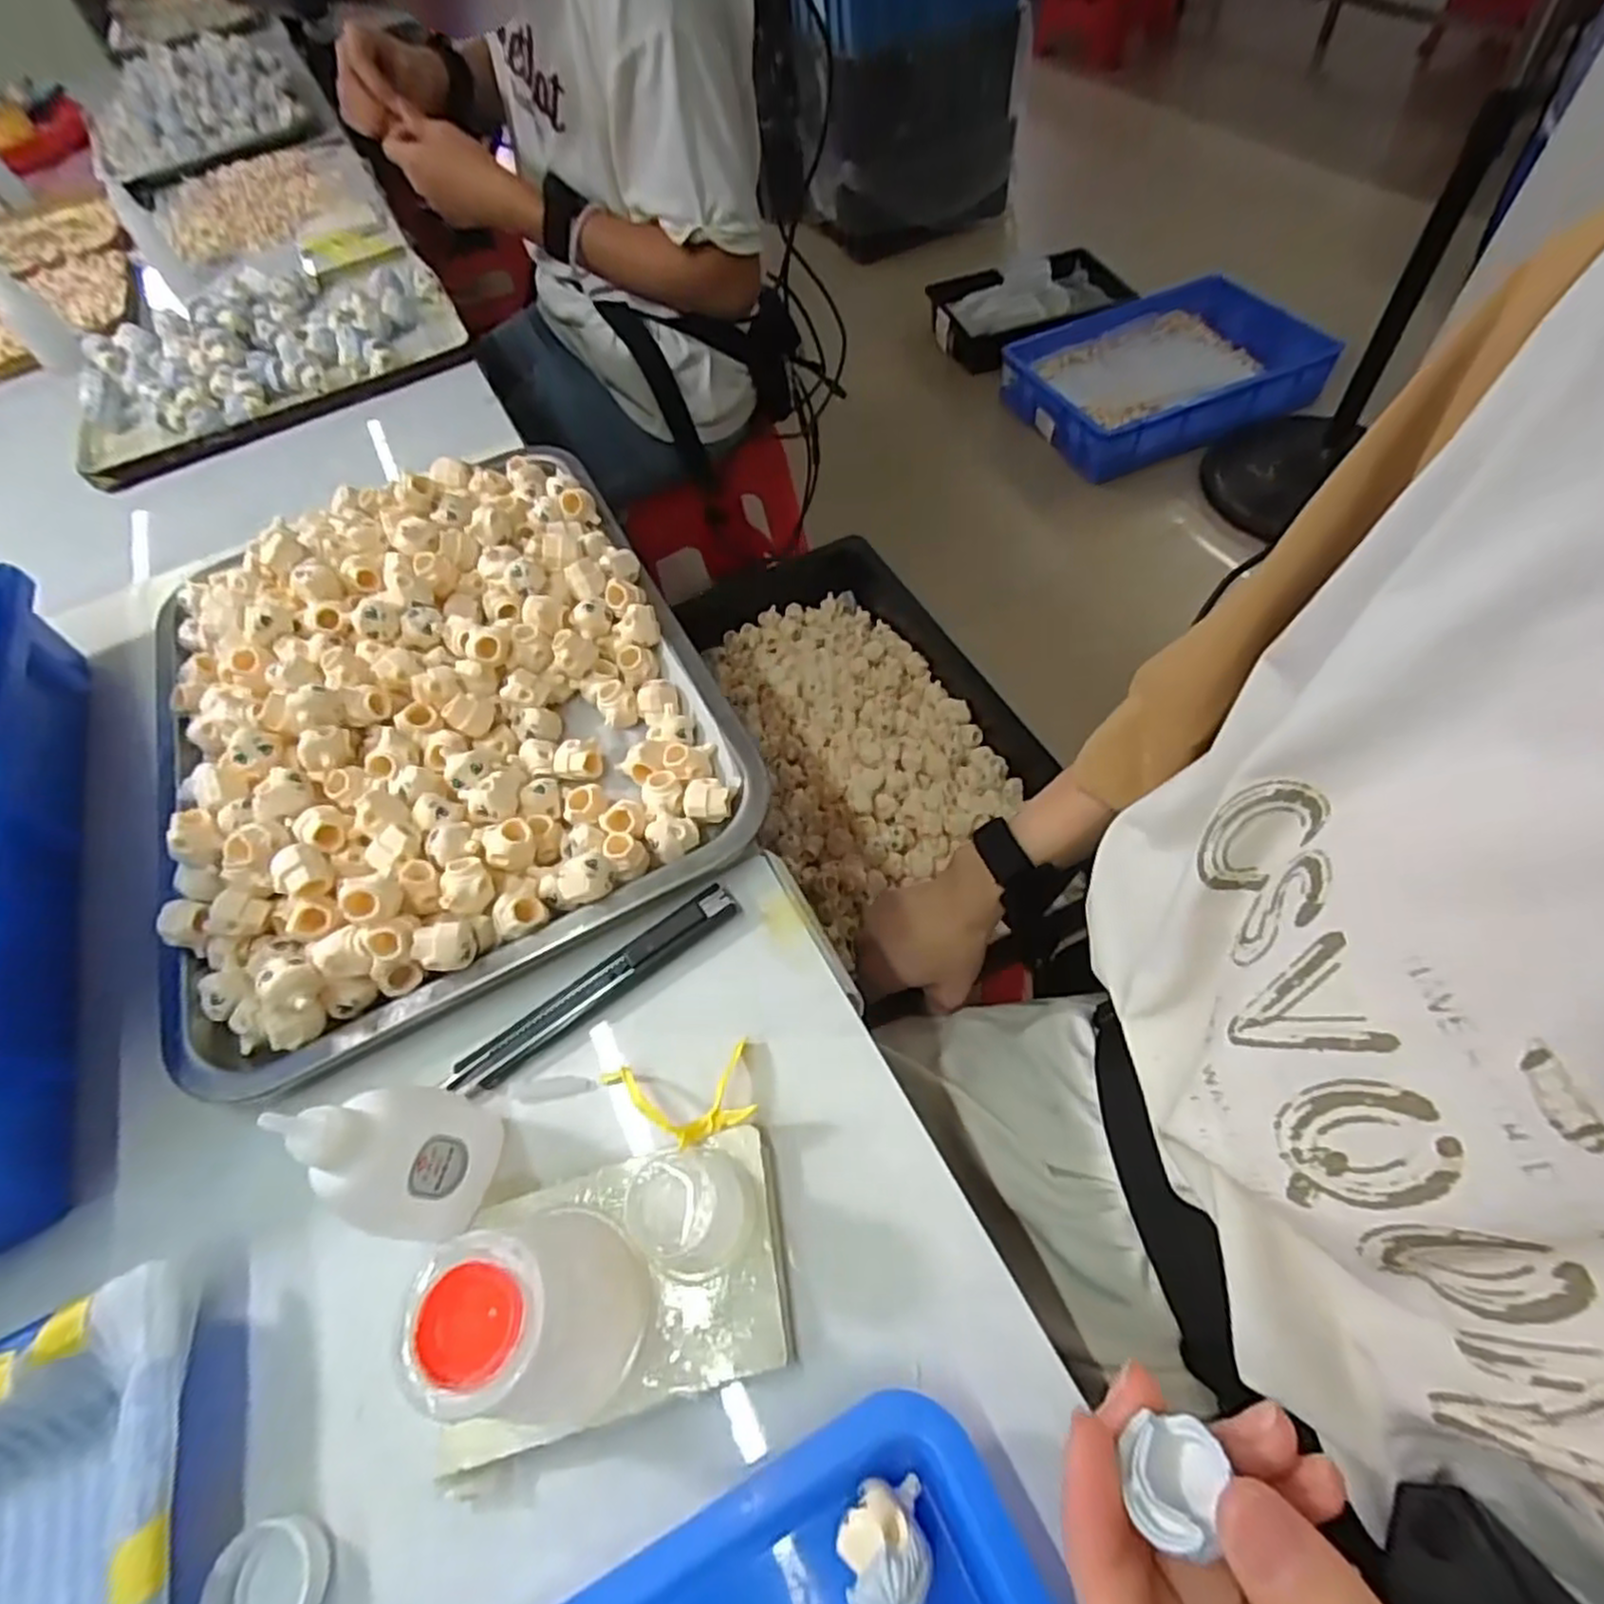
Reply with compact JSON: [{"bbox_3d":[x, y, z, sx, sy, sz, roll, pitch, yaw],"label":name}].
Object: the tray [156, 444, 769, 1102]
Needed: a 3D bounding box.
[{"bbox_3d":[-0.191,-0.060,0.373,0.259,0.047,0.329,-25,58,-9],"label":"tray"}]

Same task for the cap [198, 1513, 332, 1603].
[{"bbox_3d":[-0.152,0.223,0.213,0.029,0.012,0.030,-2,57,3],"label":"cap"}]

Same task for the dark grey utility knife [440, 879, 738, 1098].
[{"bbox_3d":[-0.082,0.073,0.301,0.124,0.011,0.017,-33,61,-16],"label":"dark grey utility knife"}]

